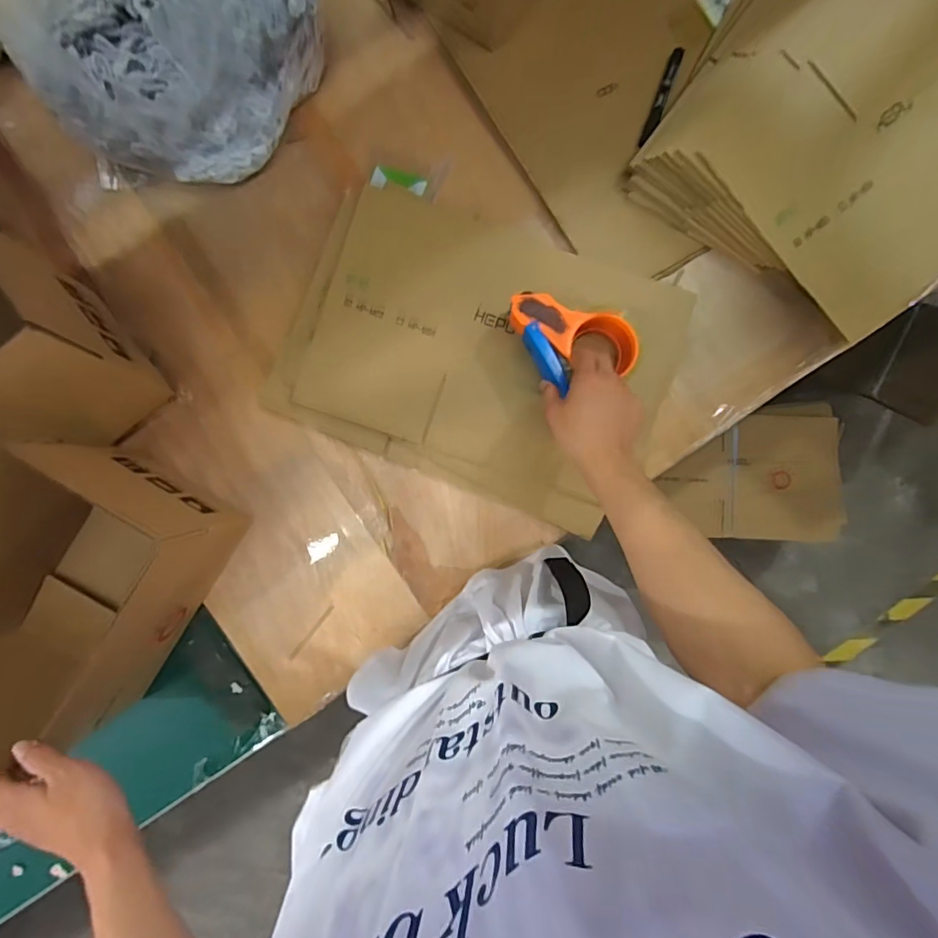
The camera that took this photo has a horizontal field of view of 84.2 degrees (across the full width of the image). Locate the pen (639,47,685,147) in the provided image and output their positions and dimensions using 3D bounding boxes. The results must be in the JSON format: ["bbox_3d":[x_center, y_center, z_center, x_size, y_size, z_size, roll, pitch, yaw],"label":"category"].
[{"bbox_3d":[0.242,-0.466,0.647,0.017,0.013,0.138,20,89,1],"label":"pen"}]

